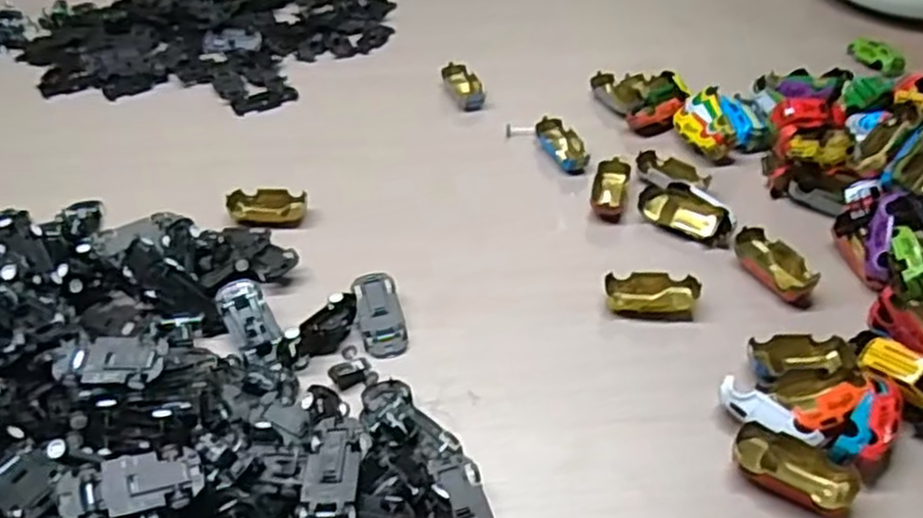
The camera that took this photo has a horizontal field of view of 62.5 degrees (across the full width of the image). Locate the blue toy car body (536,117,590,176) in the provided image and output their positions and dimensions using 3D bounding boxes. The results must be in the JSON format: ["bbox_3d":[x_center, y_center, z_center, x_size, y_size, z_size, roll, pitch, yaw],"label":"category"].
[{"bbox_3d":[0.090,-0.101,0.673,0.031,0.017,0.065,-15,45,-14],"label":"blue toy car body"}]

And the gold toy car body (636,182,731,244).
[{"bbox_3d":[0.177,-0.037,0.596,0.029,0.024,0.072,-34,52,-30],"label":"gold toy car body"}]

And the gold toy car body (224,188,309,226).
[{"bbox_3d":[-0.156,-0.041,0.614,0.061,0.019,0.032,-3,43,-2],"label":"gold toy car body"}]

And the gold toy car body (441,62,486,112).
[{"bbox_3d":[0.003,-0.172,0.759,0.032,0.022,0.054,-17,45,-16],"label":"gold toy car body"}]

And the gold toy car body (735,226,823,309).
[{"bbox_3d":[0.229,0.004,0.553,0.035,0.016,0.070,-14,45,-13],"label":"gold toy car body"}]

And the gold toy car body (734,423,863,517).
[{"bbox_3d":[0.186,0.120,0.427,0.066,0.021,0.032,26,50,26],"label":"gold toy car body"}]

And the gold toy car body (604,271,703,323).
[{"bbox_3d":[0.135,0.026,0.542,0.064,0.018,0.036,6,44,8],"label":"gold toy car body"}]

